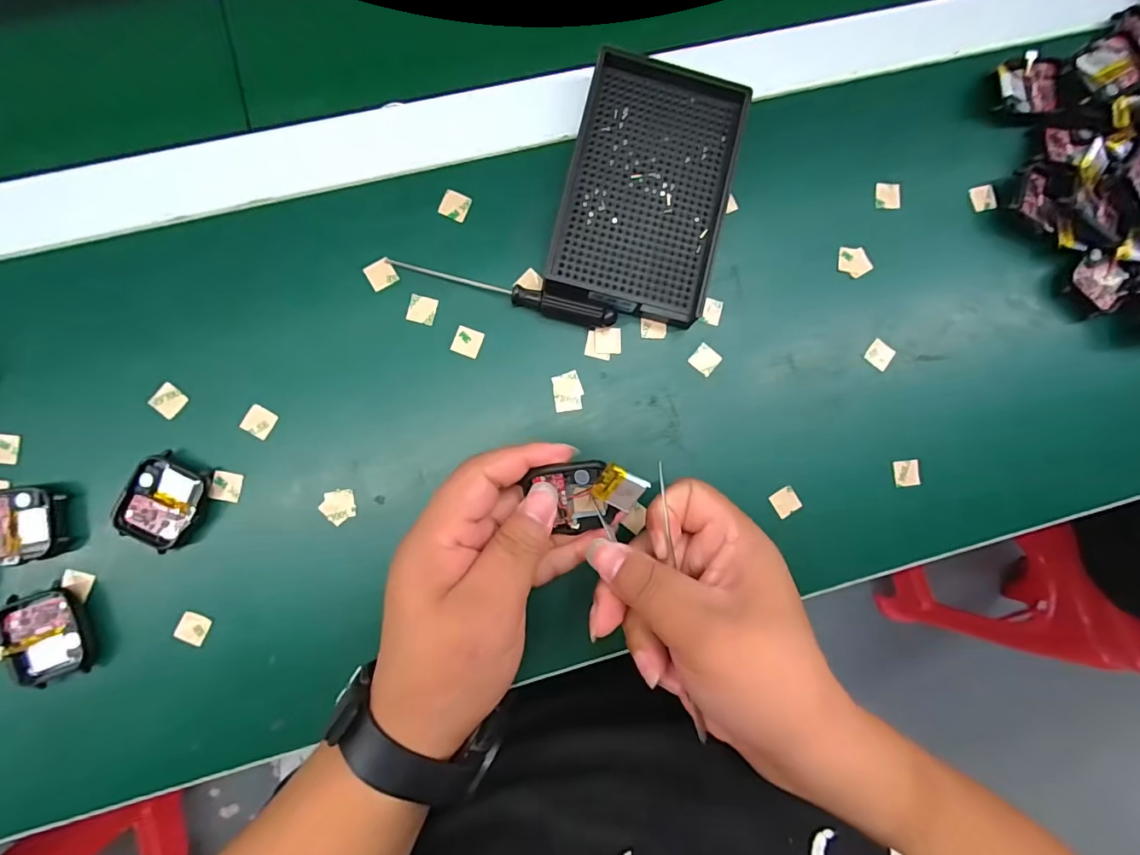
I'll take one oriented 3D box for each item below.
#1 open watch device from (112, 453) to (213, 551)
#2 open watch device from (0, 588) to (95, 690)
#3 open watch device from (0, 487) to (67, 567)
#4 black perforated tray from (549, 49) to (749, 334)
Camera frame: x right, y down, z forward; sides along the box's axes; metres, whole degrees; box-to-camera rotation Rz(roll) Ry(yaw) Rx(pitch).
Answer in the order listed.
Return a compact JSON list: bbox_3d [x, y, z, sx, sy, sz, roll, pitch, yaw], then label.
[{"bbox_3d":[-0.215,0.040,0.259,0.038,0.012,0.046,27,87,-4],"label":"open watch device"},{"bbox_3d":[-0.269,0.108,0.250,0.038,0.014,0.046,-17,87,-5],"label":"open watch device"},{"bbox_3d":[-0.286,0.051,0.252,0.045,0.012,0.038,-6,87,-4],"label":"open watch device"},{"bbox_3d":[0.045,-0.135,0.278,0.089,0.021,0.141,14,87,-4],"label":"black perforated tray"}]

